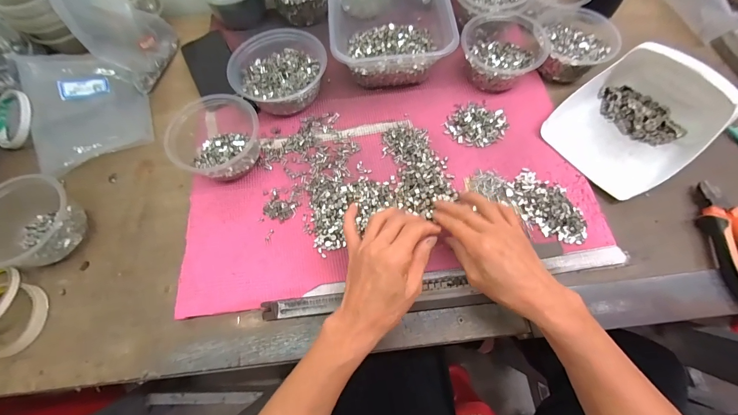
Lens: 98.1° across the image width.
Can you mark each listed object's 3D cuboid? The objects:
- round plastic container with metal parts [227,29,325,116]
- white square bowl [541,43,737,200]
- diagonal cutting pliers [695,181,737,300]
[{"bbox_3d":[-0.130,-0.195,0.467,0.114,0.069,0.132,36,73,16],"label":"round plastic container with metal parts"},{"bbox_3d":[0.349,-0.121,0.410,0.189,0.080,0.161,-29,68,-10],"label":"white square bowl"},{"bbox_3d":[0.428,0.039,0.375,0.052,0.029,0.146,-4,69,0],"label":"diagonal cutting pliers"}]

